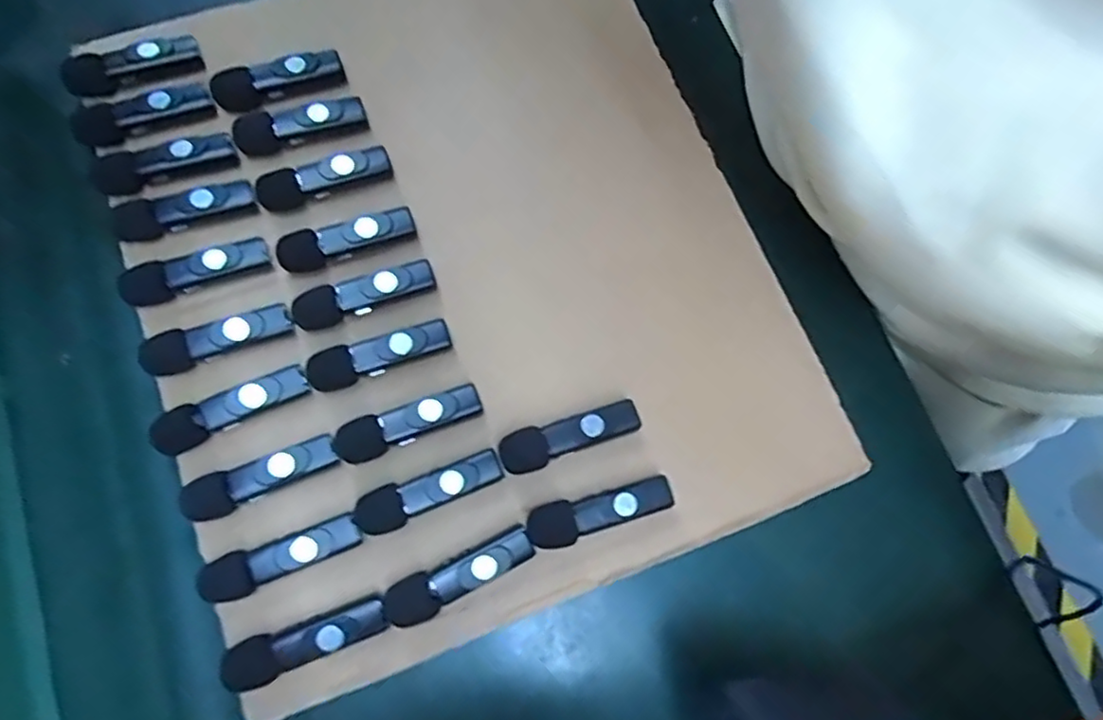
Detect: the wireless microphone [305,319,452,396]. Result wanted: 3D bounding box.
[{"bbox_3d":[-0.079,-0.002,0.297,0.064,0.017,0.019,-18,77,-5],"label":"wireless microphone"}]

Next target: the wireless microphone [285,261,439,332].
[{"bbox_3d":[-0.088,-0.031,0.302,0.066,0.014,0.015,-20,77,-5],"label":"wireless microphone"}]

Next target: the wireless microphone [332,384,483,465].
[{"bbox_3d":[-0.064,0.030,0.290,0.065,0.017,0.018,-19,77,-5],"label":"wireless microphone"}]

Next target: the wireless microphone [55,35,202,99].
[{"bbox_3d":[-0.211,-0.149,0.324,0.063,0.015,0.020,-23,78,-6],"label":"wireless microphone"}]

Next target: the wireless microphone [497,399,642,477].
[{"bbox_3d":[0.008,0.035,0.295,0.065,0.018,0.020,-23,78,-6],"label":"wireless microphone"}]

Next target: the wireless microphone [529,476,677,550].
[{"bbox_3d":[0.021,0.067,0.287,0.065,0.017,0.020,-20,77,-5],"label":"wireless microphone"}]

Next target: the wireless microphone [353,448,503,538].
[{"bbox_3d":[-0.054,0.058,0.284,0.064,0.017,0.019,-26,78,-7],"label":"wireless microphone"}]

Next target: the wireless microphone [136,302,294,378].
[{"bbox_3d":[-0.152,-0.010,0.292,0.065,0.015,0.017,-23,78,-6],"label":"wireless microphone"}]

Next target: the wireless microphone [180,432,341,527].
[{"bbox_3d":[-0.126,0.050,0.279,0.062,0.017,0.018,-27,78,-7],"label":"wireless microphone"}]

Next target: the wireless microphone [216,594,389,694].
[{"bbox_3d":[-0.100,0.115,0.262,0.065,0.016,0.019,-21,78,-6],"label":"wireless microphone"}]

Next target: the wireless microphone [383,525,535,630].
[{"bbox_3d":[-0.039,0.092,0.274,0.065,0.016,0.019,-28,78,-7],"label":"wireless microphone"}]

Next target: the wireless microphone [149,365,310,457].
[{"bbox_3d":[-0.143,0.022,0.285,0.068,0.018,0.016,-27,78,-7],"label":"wireless microphone"}]

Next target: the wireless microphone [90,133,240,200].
[{"bbox_3d":[-0.189,-0.096,0.311,0.066,0.011,0.019,-13,77,-4],"label":"wireless microphone"}]

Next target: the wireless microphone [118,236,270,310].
[{"bbox_3d":[-0.166,-0.042,0.298,0.065,0.010,0.016,-21,78,-6],"label":"wireless microphone"}]

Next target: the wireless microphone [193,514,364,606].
[{"bbox_3d":[-0.113,0.085,0.271,0.064,0.016,0.019,-18,77,-5],"label":"wireless microphone"}]

